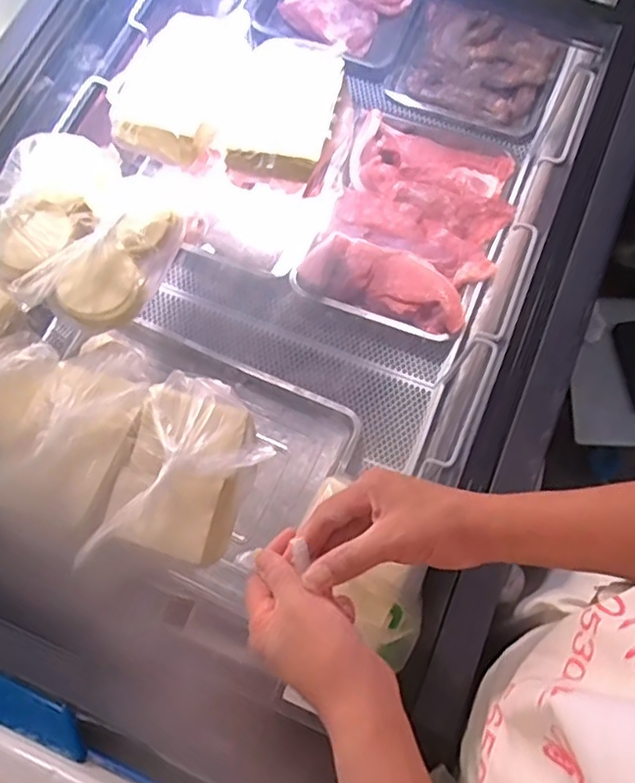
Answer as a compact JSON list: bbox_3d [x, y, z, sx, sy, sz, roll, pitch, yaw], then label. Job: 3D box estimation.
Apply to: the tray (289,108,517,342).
[{"bbox_3d":[0.156,-0.289,1.049,0.296,0.053,0.378,21,74,8],"label":"tray"}]

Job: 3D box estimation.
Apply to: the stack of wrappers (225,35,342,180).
[{"bbox_3d":[-0.036,-0.337,0.745,0.111,0.040,0.176,11,73,5],"label":"stack of wrappers"}]

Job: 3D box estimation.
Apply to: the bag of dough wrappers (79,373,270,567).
[{"bbox_3d":[-0.121,0.074,0.592,0.128,0.057,0.189,17,74,7],"label":"bag of dough wrappers"}]

